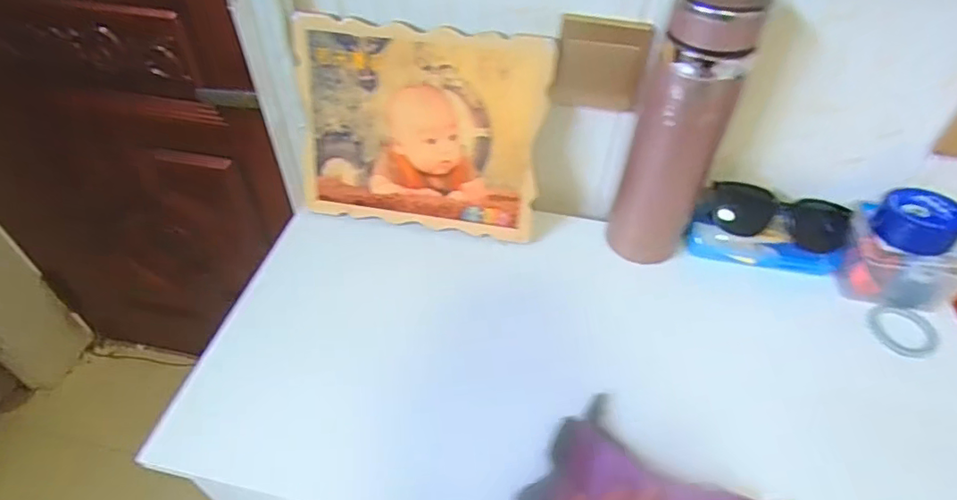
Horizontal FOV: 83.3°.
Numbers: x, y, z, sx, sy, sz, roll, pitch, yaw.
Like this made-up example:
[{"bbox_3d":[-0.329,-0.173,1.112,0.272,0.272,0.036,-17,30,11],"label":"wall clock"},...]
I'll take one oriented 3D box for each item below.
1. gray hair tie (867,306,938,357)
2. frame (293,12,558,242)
[{"bbox_3d":[0.431,0.080,0.547,0.059,0.015,0.060,1,47,-1],"label":"gray hair tie"},{"bbox_3d":[-0.065,-0.125,0.578,0.262,0.208,0.014,9,28,7],"label":"frame"}]

